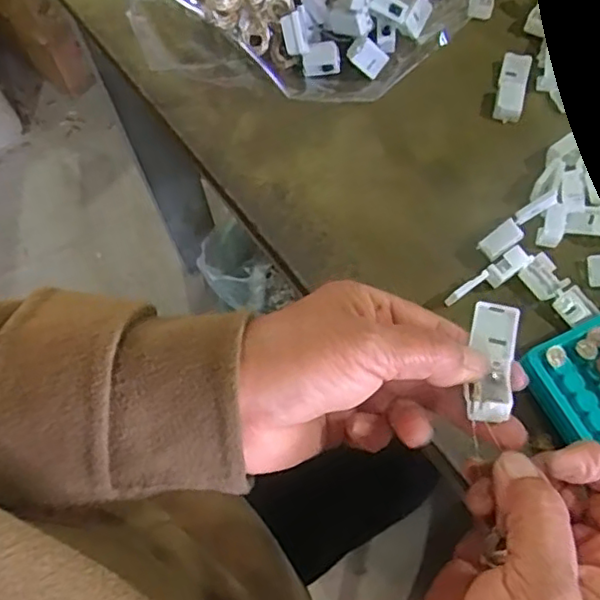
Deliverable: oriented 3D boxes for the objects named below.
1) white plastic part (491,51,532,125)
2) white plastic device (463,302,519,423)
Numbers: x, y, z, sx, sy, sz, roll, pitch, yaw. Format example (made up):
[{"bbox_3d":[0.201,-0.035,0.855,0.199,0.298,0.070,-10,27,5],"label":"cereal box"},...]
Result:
[{"bbox_3d":[0.148,-0.149,0.433,0.019,0.012,0.051,15,68,9],"label":"white plastic part"},{"bbox_3d":[0.083,0.026,0.269,0.019,0.012,0.056,12,54,8],"label":"white plastic device"}]

